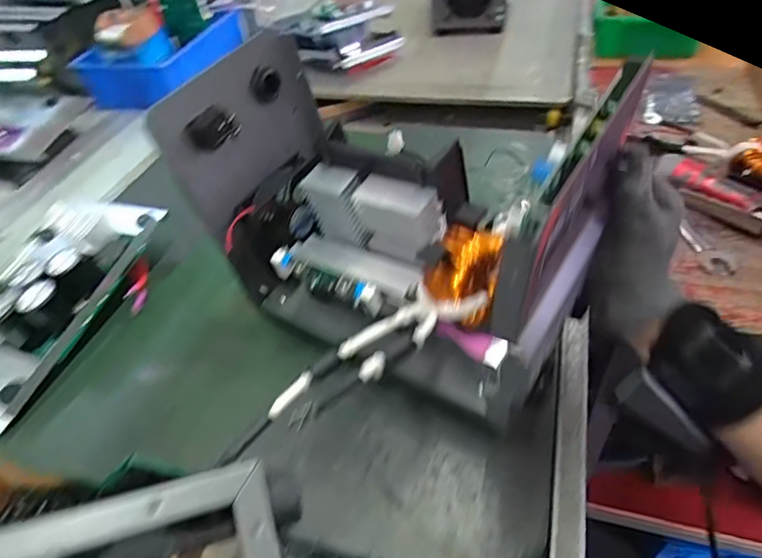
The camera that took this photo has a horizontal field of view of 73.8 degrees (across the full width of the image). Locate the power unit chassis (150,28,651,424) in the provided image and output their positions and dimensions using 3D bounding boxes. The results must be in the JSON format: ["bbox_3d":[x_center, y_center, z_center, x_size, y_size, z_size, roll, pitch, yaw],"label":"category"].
[{"bbox_3d":[0.002,-0.041,0.397,0.294,0.222,0.154,22,51,26],"label":"power unit chassis"}]

